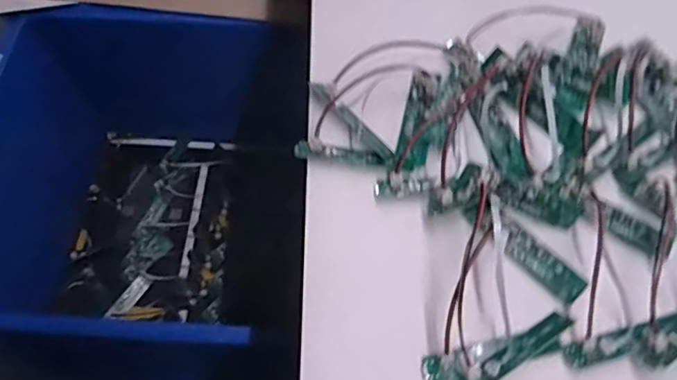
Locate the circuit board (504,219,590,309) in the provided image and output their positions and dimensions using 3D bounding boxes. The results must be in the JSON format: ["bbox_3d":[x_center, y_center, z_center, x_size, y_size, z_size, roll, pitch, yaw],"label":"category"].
[{"bbox_3d":[0.128,0.046,0.350,0.019,0.011,0.059,-39,68,-19],"label":"circuit board"}]

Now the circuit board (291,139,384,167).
[{"bbox_3d":[0.001,-0.026,0.389,0.064,0.008,0.012,8,62,5],"label":"circuit board"}]

